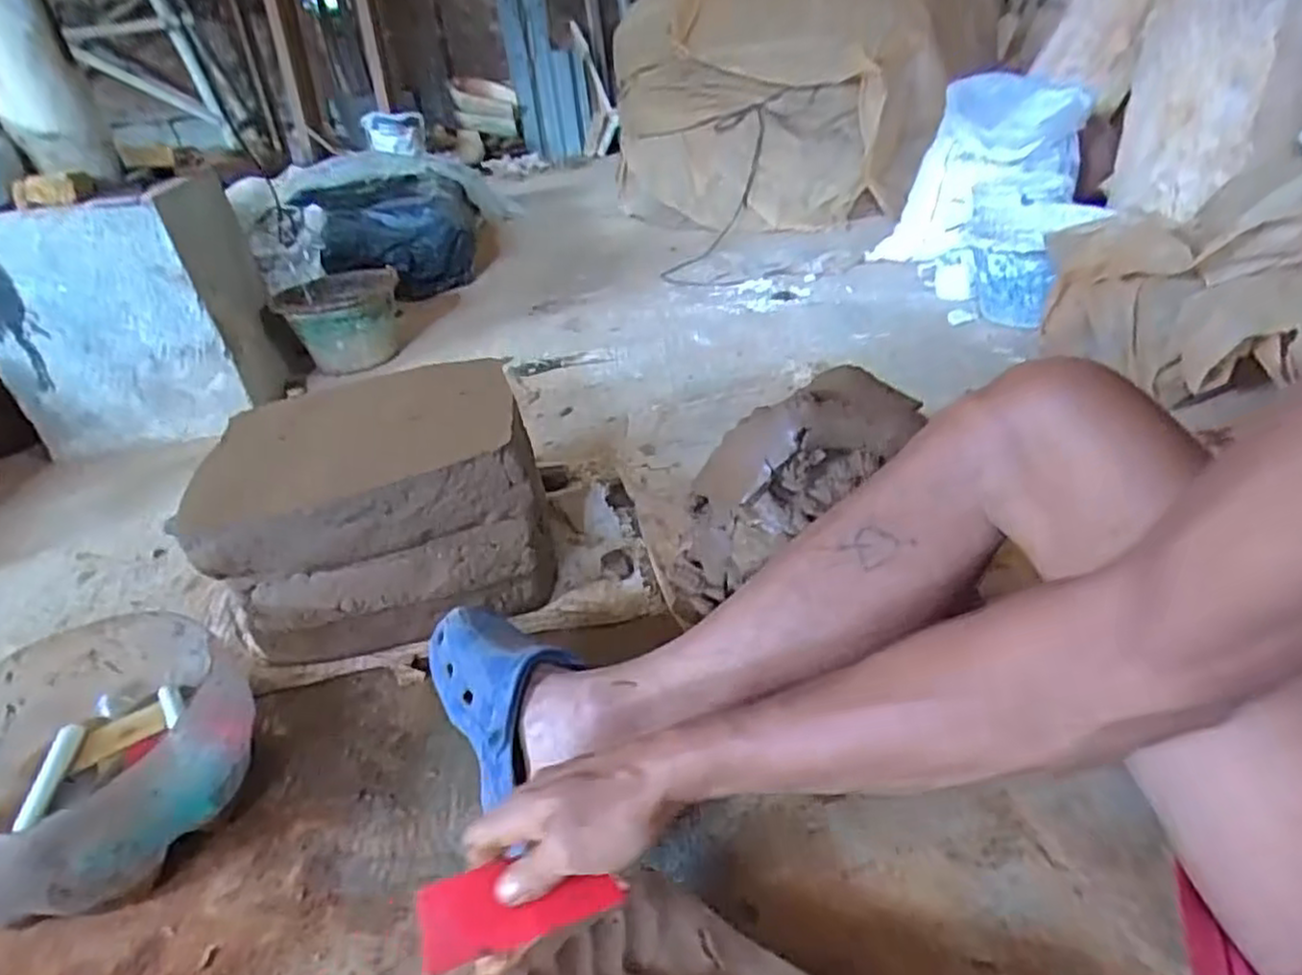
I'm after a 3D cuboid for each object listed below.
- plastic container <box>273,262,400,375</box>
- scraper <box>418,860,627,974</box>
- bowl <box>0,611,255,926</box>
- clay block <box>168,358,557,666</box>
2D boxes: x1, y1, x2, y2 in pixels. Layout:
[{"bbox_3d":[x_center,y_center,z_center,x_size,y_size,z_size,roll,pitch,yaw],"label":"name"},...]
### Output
[{"bbox_3d":[-0.654,-0.354,1.578,0.251,0.162,0.223,-16,33,-15],"label":"plastic container"},{"bbox_3d":[-0.074,0.233,0.420,0.109,0.006,0.043,-9,54,-18],"label":"scraper"},{"bbox_3d":[-0.467,0.232,0.625,0.239,0.123,0.233,-5,32,3],"label":"bowl"},{"bbox_3d":[-0.276,0.038,0.774,0.309,0.237,0.185,-15,33,-13],"label":"clay block"}]

